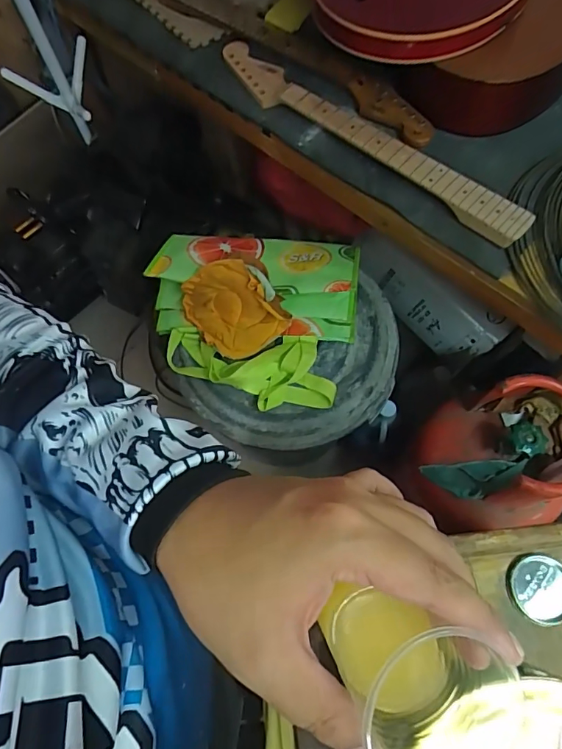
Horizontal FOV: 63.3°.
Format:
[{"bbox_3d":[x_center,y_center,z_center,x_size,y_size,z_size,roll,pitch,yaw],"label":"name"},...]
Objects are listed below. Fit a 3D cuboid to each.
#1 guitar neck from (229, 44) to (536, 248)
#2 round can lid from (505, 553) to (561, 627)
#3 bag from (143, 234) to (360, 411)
[{"bbox_3d":[0.126,-0.399,0.751,0.637,0.034,0.064,41,73,17],"label":"guitar neck"},{"bbox_3d":[0.242,0.199,0.424,0.058,0.009,0.059,-1,67,1],"label":"round can lid"},{"bbox_3d":[-0.057,-0.138,0.830,0.382,0.143,0.312,11,67,6],"label":"bag"}]

